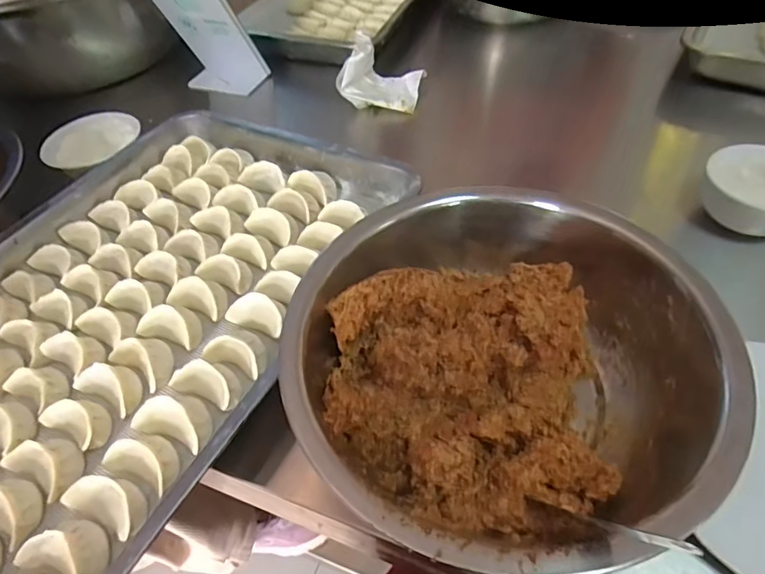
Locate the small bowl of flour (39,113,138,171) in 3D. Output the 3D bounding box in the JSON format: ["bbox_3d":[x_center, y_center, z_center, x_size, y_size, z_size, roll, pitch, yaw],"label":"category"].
[{"bbox_3d":[-0.351,-0.176,0.614,0.103,0.029,0.107,18,54,19],"label":"small bowl of flour"}]

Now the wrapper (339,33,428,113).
[{"bbox_3d":[0.003,-0.284,0.667,0.097,0.068,0.084,14,53,17],"label":"wrapper"}]

